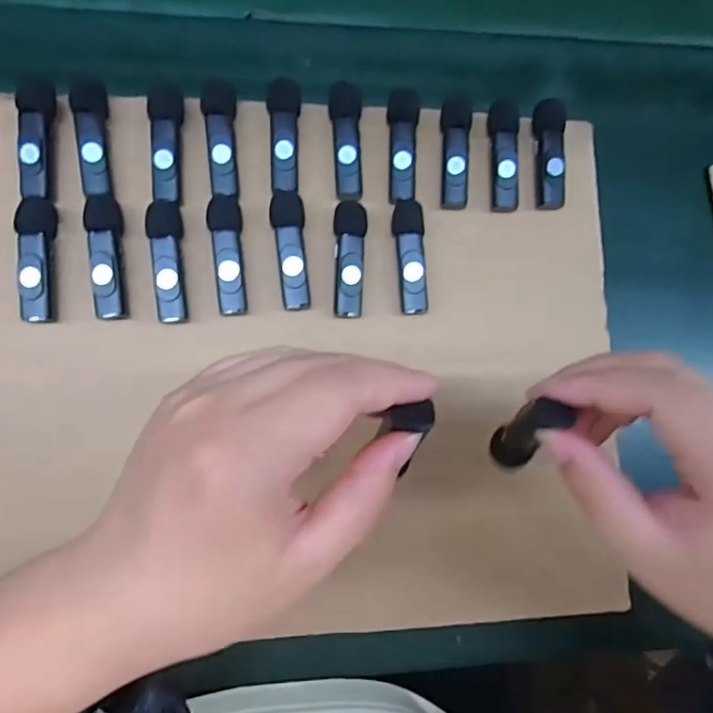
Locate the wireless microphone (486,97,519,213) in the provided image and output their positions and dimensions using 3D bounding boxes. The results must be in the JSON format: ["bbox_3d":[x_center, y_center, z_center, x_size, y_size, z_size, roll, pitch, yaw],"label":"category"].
[{"bbox_3d":[0.088,-0.120,0.321,0.017,0.011,0.066,-3,86,-8],"label":"wireless microphone"}]

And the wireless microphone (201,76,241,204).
[{"bbox_3d":[-0.075,-0.121,0.302,0.018,0.011,0.064,-1,86,-8],"label":"wireless microphone"}]

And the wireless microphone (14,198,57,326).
[{"bbox_3d":[-0.168,-0.051,0.283,0.016,0.012,0.065,-1,86,-8],"label":"wireless microphone"}]

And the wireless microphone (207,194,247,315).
[{"bbox_3d":[-0.070,-0.056,0.298,0.017,0.014,0.066,-8,87,-8],"label":"wireless microphone"}]

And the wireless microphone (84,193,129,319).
[{"bbox_3d":[-0.132,-0.054,0.287,0.018,0.010,0.066,-8,87,-8],"label":"wireless microphone"}]

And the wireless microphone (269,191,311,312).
[{"bbox_3d":[-0.037,-0.059,0.301,0.018,0.010,0.065,-3,86,-8],"label":"wireless microphone"}]

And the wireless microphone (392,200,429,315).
[{"bbox_3d":[0.031,-0.057,0.308,0.018,0.011,0.065,-1,86,-8],"label":"wireless microphone"}]

